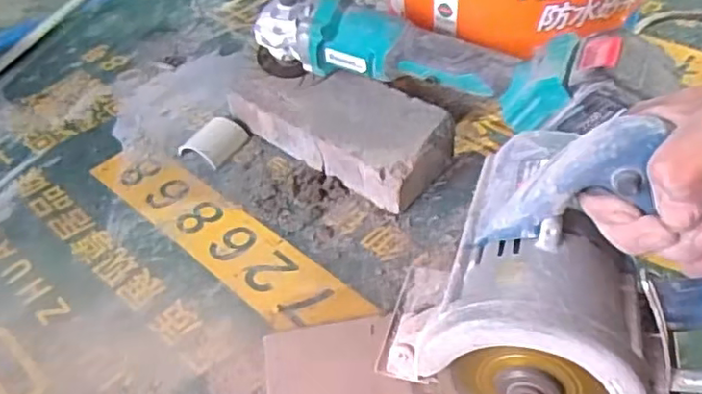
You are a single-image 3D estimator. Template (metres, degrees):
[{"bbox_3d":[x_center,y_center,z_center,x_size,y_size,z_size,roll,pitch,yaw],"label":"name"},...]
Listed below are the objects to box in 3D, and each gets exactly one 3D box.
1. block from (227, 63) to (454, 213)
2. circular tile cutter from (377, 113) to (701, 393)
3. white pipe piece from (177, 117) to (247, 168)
[{"bbox_3d":[-0.009,-0.073,0.617,0.217,0.052,0.102,30,55,29],"label":"block"},{"bbox_3d":[0.135,0.019,0.363,0.187,0.154,0.183,11,48,14],"label":"circular tile cutter"},{"bbox_3d":[-0.137,-0.059,0.632,0.044,0.026,0.056,23,52,24],"label":"white pipe piece"}]

